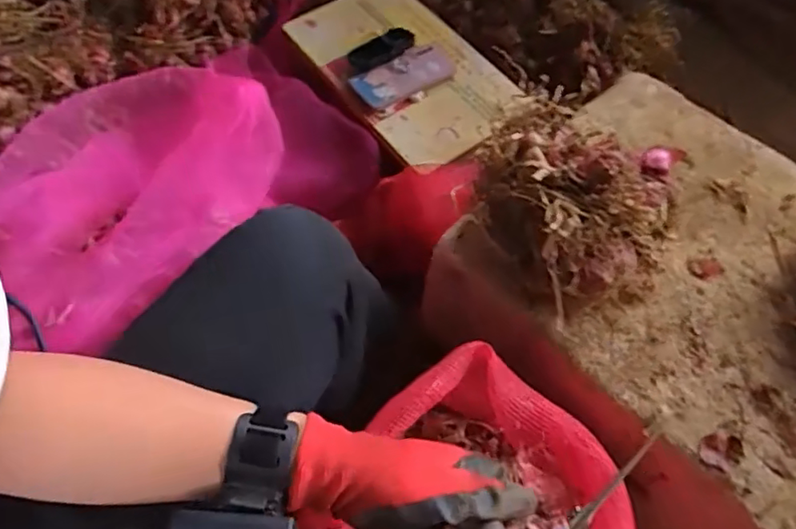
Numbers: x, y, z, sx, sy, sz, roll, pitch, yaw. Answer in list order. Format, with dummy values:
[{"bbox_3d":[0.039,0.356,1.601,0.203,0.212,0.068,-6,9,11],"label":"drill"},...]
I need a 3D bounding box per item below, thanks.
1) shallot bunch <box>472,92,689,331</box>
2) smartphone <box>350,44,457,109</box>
[{"bbox_3d":[0.187,-0.077,0.582,0.190,0.110,0.222,-21,64,-13],"label":"shallot bunch"},{"bbox_3d":[0.014,-0.294,0.882,0.172,0.011,0.072,-32,79,-22],"label":"smartphone"}]

